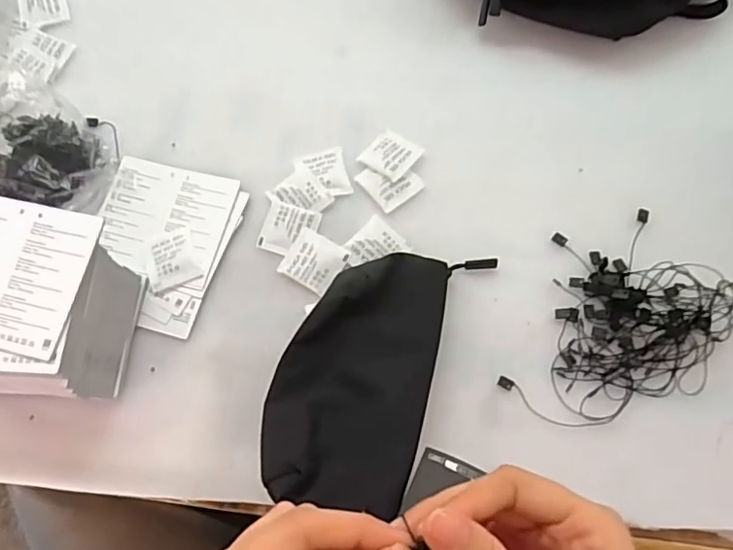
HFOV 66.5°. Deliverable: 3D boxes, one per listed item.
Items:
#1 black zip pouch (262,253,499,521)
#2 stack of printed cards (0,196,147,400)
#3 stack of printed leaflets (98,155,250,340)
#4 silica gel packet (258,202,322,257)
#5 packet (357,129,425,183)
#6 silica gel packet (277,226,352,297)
[{"bbox_3d":[0.002,0.051,0.356,0.098,0.020,0.187,21,63,12],"label":"black zip pouch"},{"bbox_3d":[-0.220,0.021,0.374,0.105,0.082,0.113,8,71,6],"label":"stack of printed cards"},{"bbox_3d":[-0.159,-0.025,0.429,0.106,0.005,0.128,13,72,7],"label":"stack of printed leaflets"},{"bbox_3d":[-0.059,-0.035,0.426,0.041,0.004,0.039,14,72,8],"label":"silica gel packet"},{"bbox_3d":[0.020,-0.096,0.445,0.037,0.008,0.040,38,76,14],"label":"packet"},{"bbox_3d":[-0.039,-0.010,0.417,0.042,0.004,0.038,29,74,12],"label":"silica gel packet"}]

